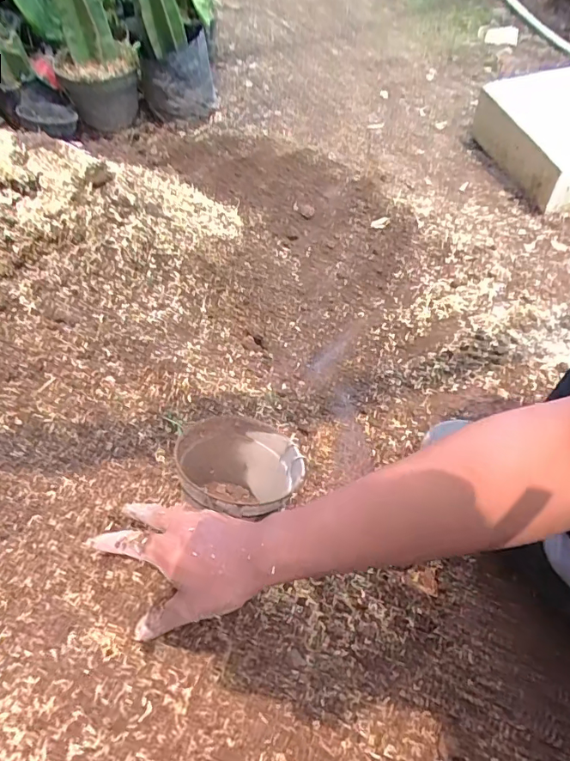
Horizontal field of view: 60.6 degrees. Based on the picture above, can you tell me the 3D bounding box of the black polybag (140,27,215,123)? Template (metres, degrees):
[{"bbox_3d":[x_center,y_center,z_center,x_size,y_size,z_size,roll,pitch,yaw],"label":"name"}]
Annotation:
[{"bbox_3d":[-0.251,-0.702,1.146,0.159,0.148,0.141,-11,53,-4],"label":"black polybag"}]

